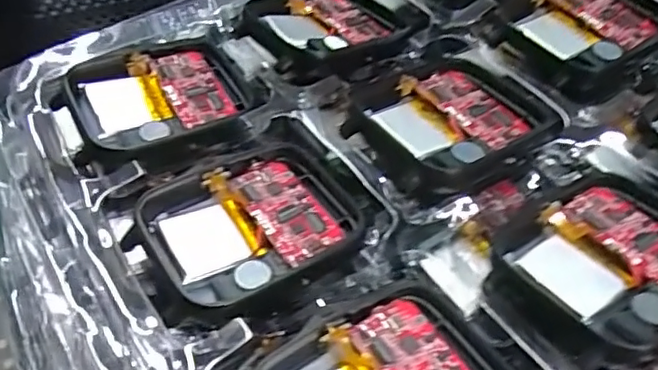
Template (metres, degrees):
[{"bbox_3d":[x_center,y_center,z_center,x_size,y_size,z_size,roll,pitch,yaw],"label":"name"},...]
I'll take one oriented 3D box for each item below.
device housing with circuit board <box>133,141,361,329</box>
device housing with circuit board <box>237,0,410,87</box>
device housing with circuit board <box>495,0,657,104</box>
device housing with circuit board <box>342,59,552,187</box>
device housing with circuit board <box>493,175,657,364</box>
[{"bbox_3d":[-0.018,0.008,0.129,0.046,0.008,0.038,-25,54,-20],"label":"device housing with circuit board"},{"bbox_3d":[-0.002,-0.047,0.176,0.045,0.011,0.039,-31,56,-24],"label":"device housing with circuit board"},{"bbox_3d":[0.074,-0.045,0.172,0.047,0.009,0.037,-30,56,-23],"label":"device housing with circuit board"},{"bbox_3d":[0.030,-0.017,0.150,0.046,0.007,0.036,-32,56,-24],"label":"device housing with circuit board"},{"bbox_3d":[0.059,0.015,0.123,0.043,0.007,0.036,-25,54,-19],"label":"device housing with circuit board"}]

